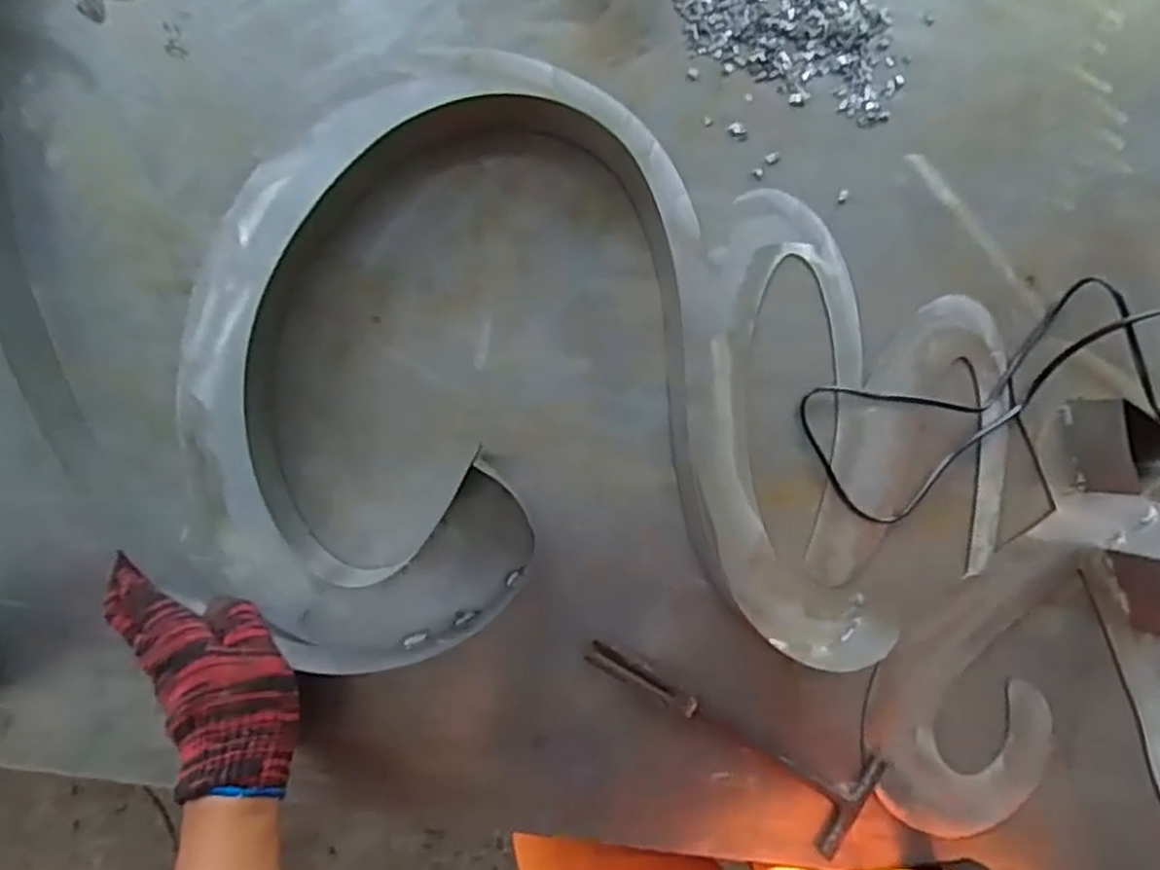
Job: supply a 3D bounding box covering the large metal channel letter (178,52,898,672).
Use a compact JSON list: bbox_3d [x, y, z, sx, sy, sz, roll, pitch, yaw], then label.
[{"bbox_3d":[-0.027,-0.049,0.494,0.456,0.057,0.406,0,90,-5],"label":"large metal channel letter"}]

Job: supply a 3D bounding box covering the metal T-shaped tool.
[{"bbox_3d":[0.101,0.209,0.507,0.223,0.010,0.072,29,88,-5],"label":"metal T-shaped tool"}]

